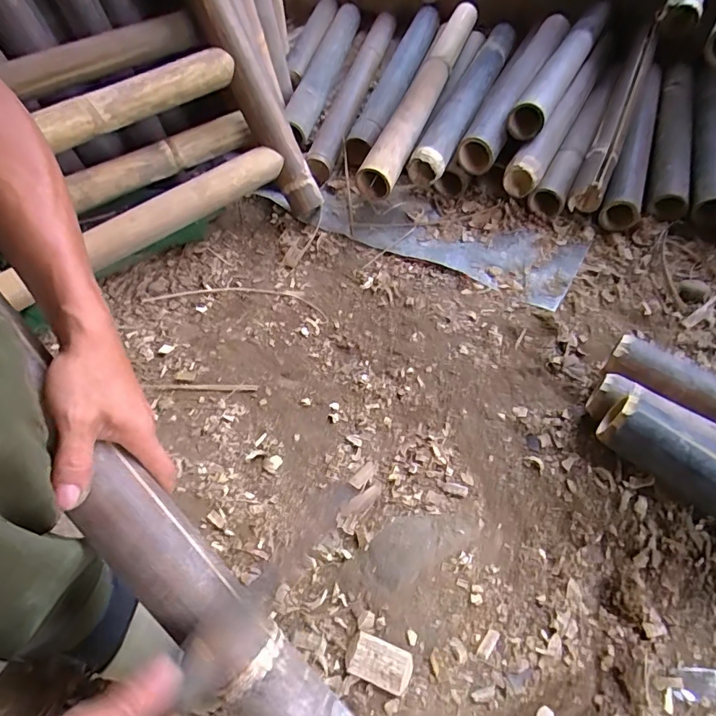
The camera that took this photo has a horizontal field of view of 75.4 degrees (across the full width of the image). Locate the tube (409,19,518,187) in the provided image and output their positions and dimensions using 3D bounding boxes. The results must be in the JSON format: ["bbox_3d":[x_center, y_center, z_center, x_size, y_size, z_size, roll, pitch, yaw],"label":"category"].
[{"bbox_3d":[0.220,-0.530,0.914,0.080,0.061,0.579,16,56,15],"label":"tube"}]

